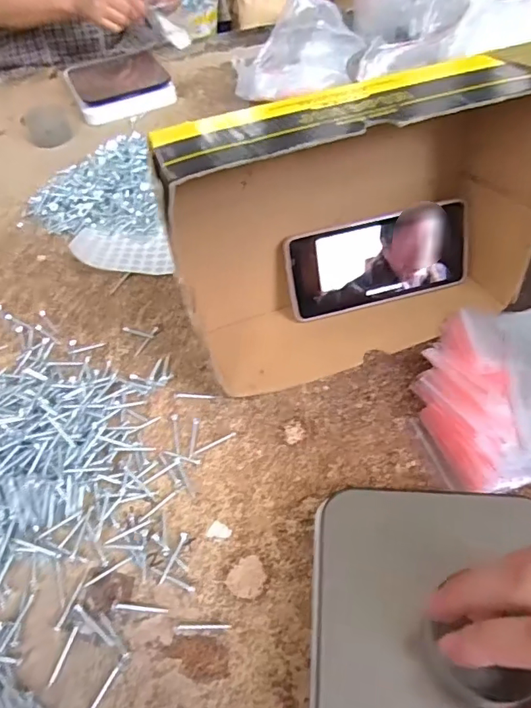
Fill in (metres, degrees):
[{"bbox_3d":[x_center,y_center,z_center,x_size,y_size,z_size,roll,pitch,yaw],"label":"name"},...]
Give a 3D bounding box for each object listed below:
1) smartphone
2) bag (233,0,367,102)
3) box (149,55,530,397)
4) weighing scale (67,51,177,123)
[{"bbox_3d":[0.101,-0.083,0.437,0.164,0.080,0.010,-13,29,-5],"label":"smartphone"},{"bbox_3d":[0.050,-0.464,0.738,0.158,0.108,0.146,21,55,22],"label":"bag"},{"bbox_3d":[0.070,-0.095,0.384,0.270,0.186,0.111,-16,50,-7],"label":"box"},{"bbox_3d":[-0.240,-0.443,0.811,0.152,0.027,0.177,-18,51,-14],"label":"weighing scale"}]

